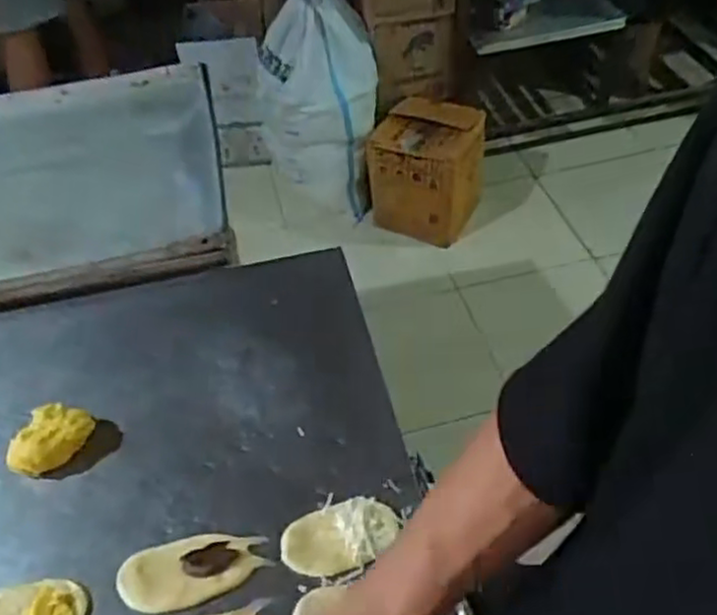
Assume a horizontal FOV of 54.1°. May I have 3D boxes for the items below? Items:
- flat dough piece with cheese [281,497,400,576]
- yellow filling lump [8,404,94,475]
[{"bbox_3d":[-0.015,0.187,0.575,0.095,0.015,0.051,-14,49,-8],"label":"flat dough piece with cheese"},{"bbox_3d":[-0.283,0.121,0.640,0.053,0.037,0.077,33,58,29],"label":"yellow filling lump"}]

